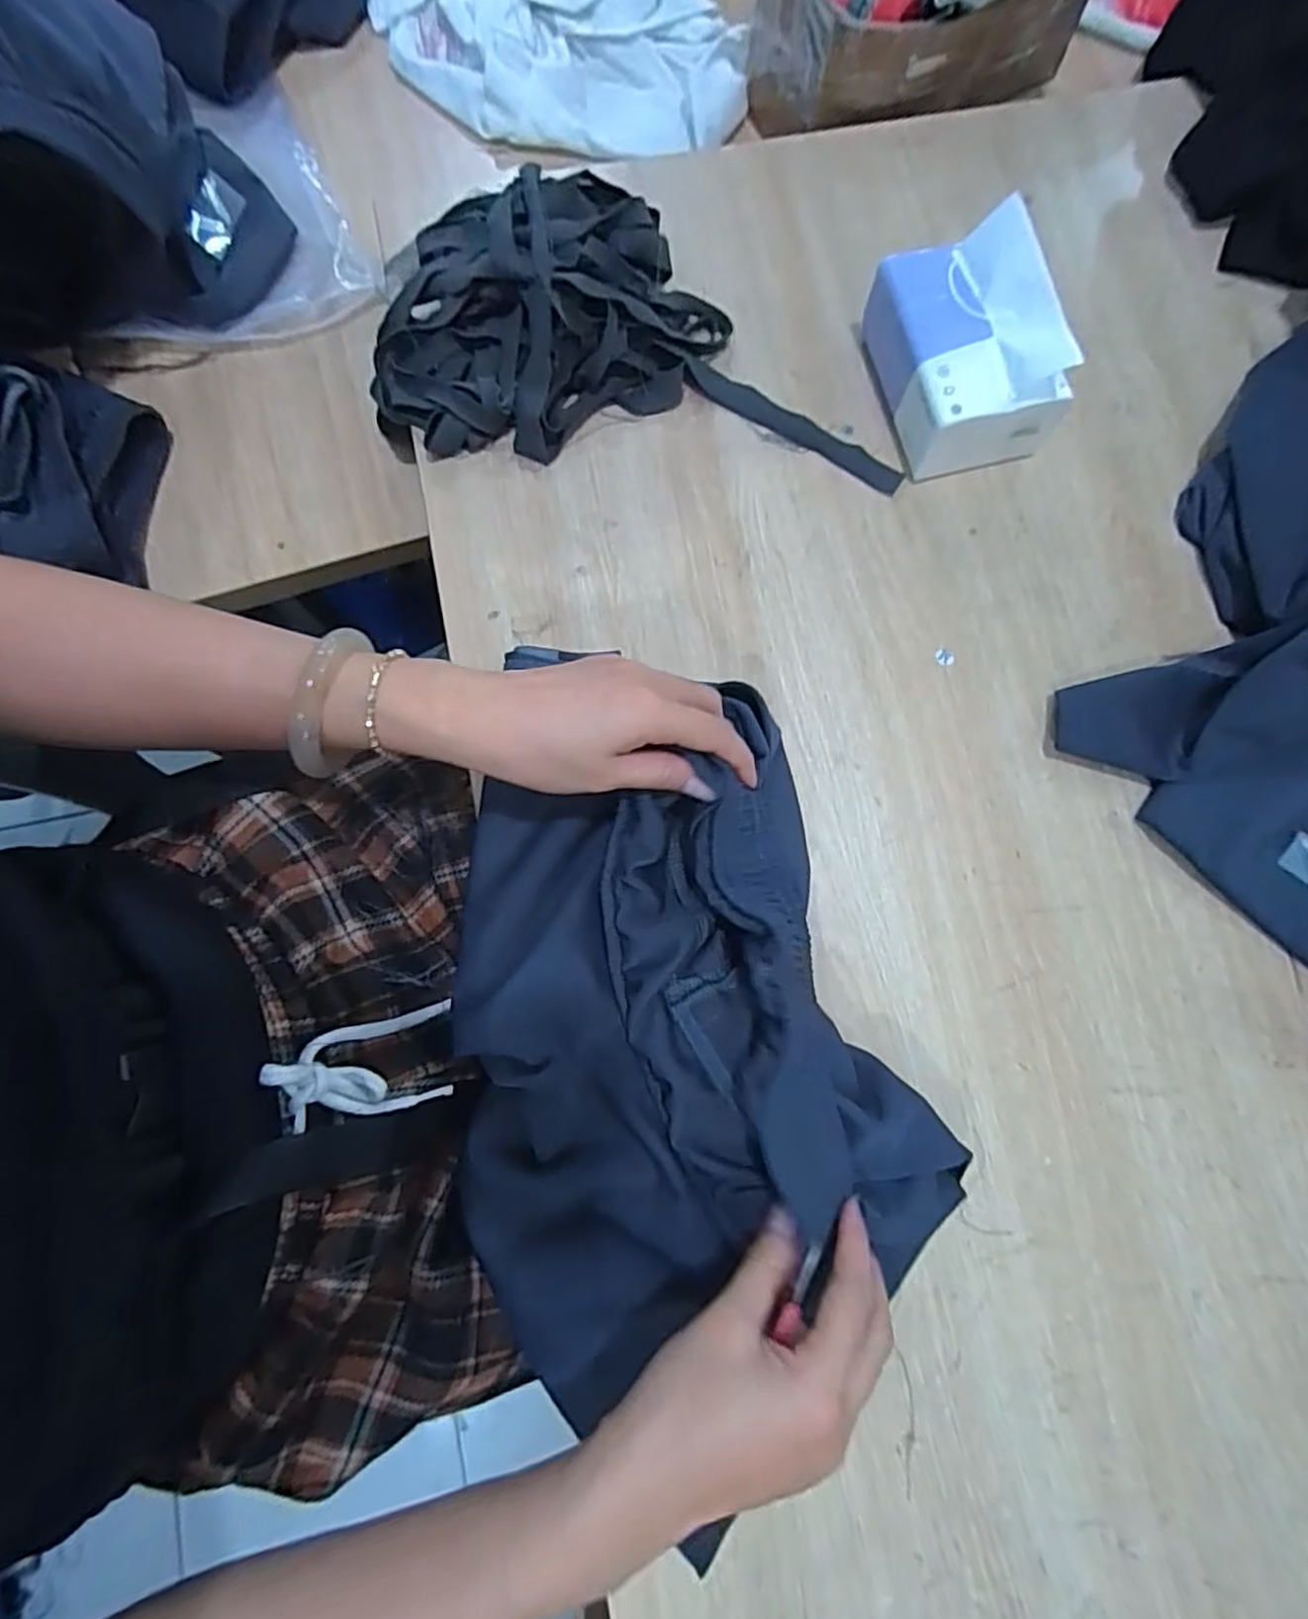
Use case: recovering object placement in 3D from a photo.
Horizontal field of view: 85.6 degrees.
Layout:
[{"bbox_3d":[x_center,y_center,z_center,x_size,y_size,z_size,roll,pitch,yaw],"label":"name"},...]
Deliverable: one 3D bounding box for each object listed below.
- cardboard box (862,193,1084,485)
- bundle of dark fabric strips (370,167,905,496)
[{"bbox_3d":[0.188,-0.282,0.435,0.092,0.082,0.117,-15,80,-3],"label":"cardboard box"},{"bbox_3d":[-0.068,-0.306,0.442,0.223,0.063,0.150,3,79,0],"label":"bundle of dark fabric strips"}]

